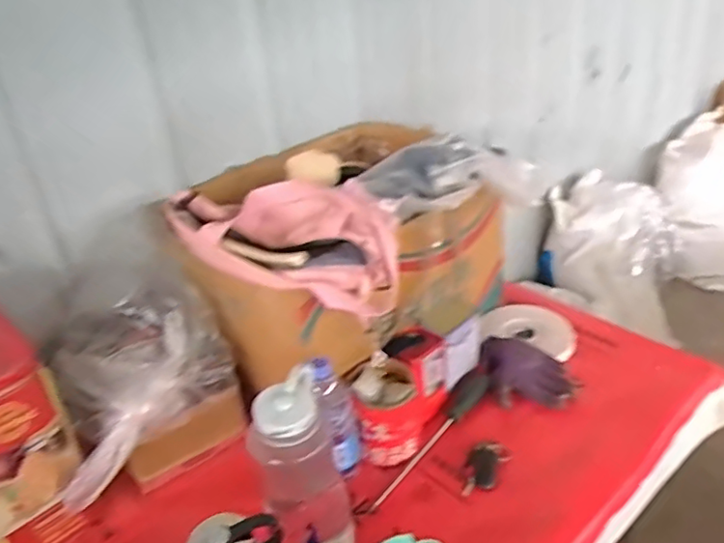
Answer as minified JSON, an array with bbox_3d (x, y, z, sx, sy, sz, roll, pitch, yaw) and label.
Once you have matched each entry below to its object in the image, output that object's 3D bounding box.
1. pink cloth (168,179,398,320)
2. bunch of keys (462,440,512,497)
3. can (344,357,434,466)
[{"bbox_3d":[-0.101,-0.030,0.833,0.298,0.136,0.166,-4,30,5],"label":"pink cloth"},{"bbox_3d":[0.169,0.274,0.852,0.051,0.018,0.092,16,37,34],"label":"bunch of keys"},{"bbox_3d":[0.041,0.205,0.880,0.105,0.129,0.094,-6,30,1],"label":"can"}]

